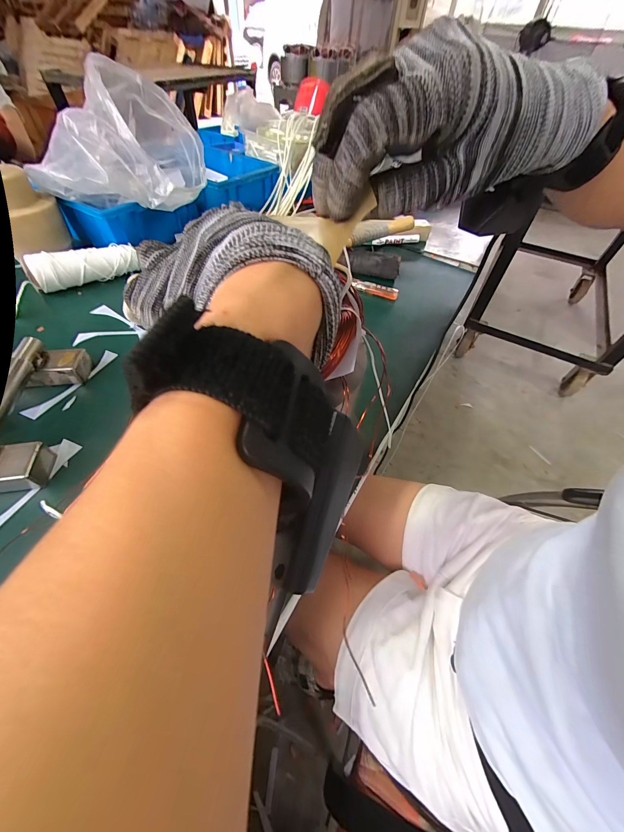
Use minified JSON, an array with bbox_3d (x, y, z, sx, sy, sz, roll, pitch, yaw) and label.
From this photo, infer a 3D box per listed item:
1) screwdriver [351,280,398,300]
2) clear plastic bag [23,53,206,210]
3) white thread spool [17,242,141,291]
[{"bbox_3d":[0.108,-0.219,0.522,0.080,0.016,0.016,12,52,6],"label":"screwdriver"},{"bbox_3d":[-0.310,-0.439,0.480,0.243,0.134,0.200,-4,52,-7],"label":"clear plastic bag"},{"bbox_3d":[-0.361,-0.240,0.483,0.150,0.047,0.044,-25,57,-22],"label":"white thread spool"}]

